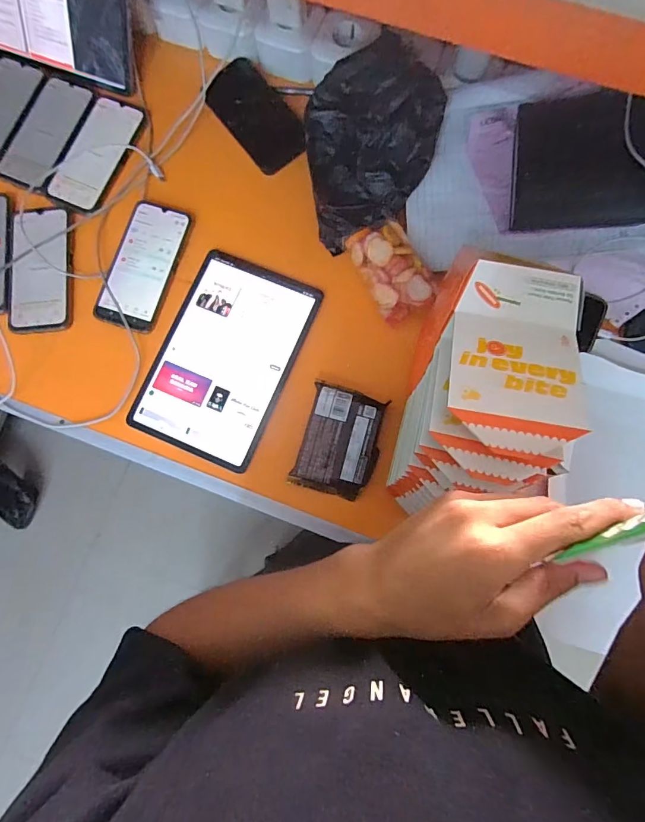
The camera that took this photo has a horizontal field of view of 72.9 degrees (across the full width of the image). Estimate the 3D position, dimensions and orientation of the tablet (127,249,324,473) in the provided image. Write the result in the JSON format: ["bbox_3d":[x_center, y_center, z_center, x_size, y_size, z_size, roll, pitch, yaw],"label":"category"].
[{"bbox_3d":[-0.119,-0.068,0.547,0.162,0.008,0.250,23,82,5],"label":"tablet"}]

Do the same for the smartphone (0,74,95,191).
[{"bbox_3d":[-0.382,-0.386,0.601,0.079,0.007,0.163,22,82,5],"label":"smartphone"}]

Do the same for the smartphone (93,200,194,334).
[{"bbox_3d":[-0.230,-0.189,0.566,0.081,0.013,0.164,16,81,4],"label":"smartphone"}]

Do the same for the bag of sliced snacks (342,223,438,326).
[{"bbox_3d":[0.085,-0.169,0.531,0.070,0.041,0.123,-29,81,-3],"label":"bag of sliced snacks"}]

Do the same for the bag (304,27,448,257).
[{"bbox_3d":[0.062,-0.320,0.526,0.158,0.103,0.194,-9,80,0],"label":"bag"}]

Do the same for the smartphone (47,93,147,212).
[{"bbox_3d":[-0.307,-0.353,0.596,0.080,0.011,0.165,20,81,5],"label":"smartphone"}]

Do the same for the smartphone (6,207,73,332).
[{"bbox_3d":[-0.368,-0.185,0.565,0.080,0.011,0.165,-3,80,1],"label":"smartphone"}]

